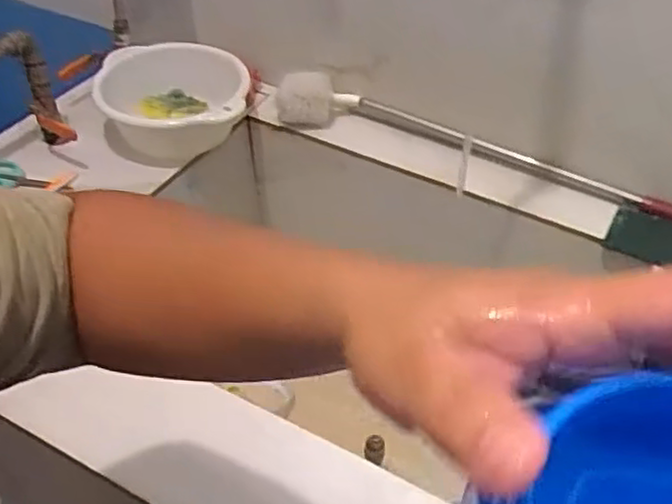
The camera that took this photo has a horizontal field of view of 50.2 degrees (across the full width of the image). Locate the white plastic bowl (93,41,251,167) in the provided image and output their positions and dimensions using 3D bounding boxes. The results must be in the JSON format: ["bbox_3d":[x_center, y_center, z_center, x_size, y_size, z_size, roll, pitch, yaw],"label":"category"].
[{"bbox_3d":[-0.218,-0.208,0.973,0.198,0.071,0.195,-3,44,-4],"label":"white plastic bowl"}]

